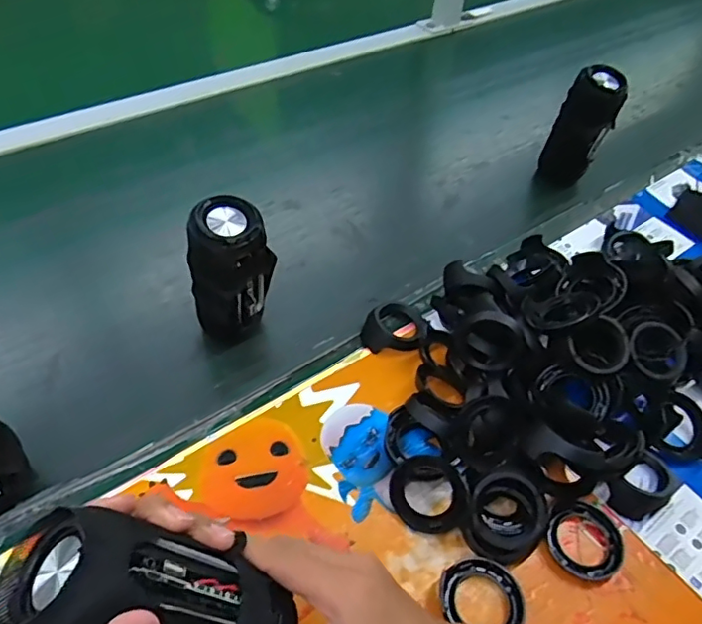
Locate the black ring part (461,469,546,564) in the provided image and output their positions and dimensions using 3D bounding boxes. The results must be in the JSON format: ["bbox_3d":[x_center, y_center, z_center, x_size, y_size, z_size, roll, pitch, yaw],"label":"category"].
[{"bbox_3d":[0.123,0.160,0.449,0.066,0.033,0.066,-1,84,10],"label":"black ring part"}]

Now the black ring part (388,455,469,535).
[{"bbox_3d":[0.062,0.146,0.455,0.062,0.016,0.058,41,100,18],"label":"black ring part"}]

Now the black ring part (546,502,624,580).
[{"bbox_3d":[0.190,0.184,0.460,0.061,0.010,0.058,3,50,-4],"label":"black ring part"}]

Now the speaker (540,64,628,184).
[{"bbox_3d":[0.304,-0.243,0.751,0.059,0.138,0.062,3,50,-4],"label":"speaker"}]

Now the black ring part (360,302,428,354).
[{"bbox_3d":[0.046,0.017,0.582,0.060,0.035,0.057,3,50,-4],"label":"black ring part"}]

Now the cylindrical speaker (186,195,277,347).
[{"bbox_3d":[-0.109,-0.030,0.529,0.073,0.144,0.056,-6,52,-12],"label":"cylindrical speaker"}]

